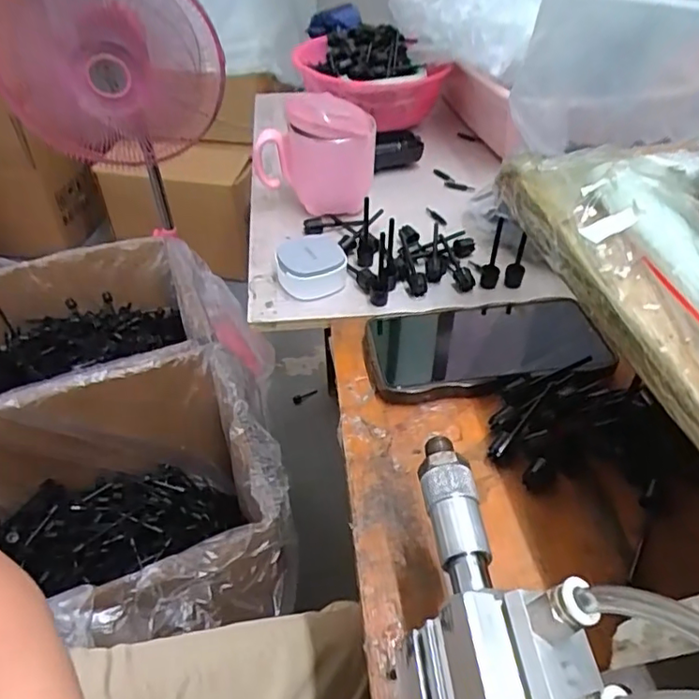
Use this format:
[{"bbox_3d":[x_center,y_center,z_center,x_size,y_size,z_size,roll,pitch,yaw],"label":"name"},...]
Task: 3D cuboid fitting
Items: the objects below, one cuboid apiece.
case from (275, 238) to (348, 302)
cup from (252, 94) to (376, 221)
[{"bbox_3d":[-0.032,-0.070,0.473,0.055,0.033,0.056,-3,43,-3],"label":"case"},{"bbox_3d":[-0.031,-0.182,0.539,0.109,0.095,0.069,7,44,7],"label":"cup"}]

